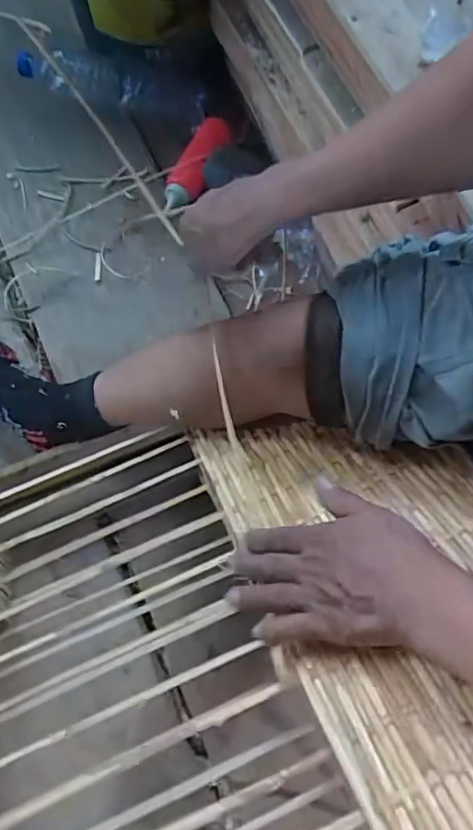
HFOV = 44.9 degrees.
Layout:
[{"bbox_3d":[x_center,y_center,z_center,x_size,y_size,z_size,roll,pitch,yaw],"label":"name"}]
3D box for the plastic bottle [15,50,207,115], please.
[{"bbox_3d":[-0.181,-0.489,0.839,0.269,0.071,0.059,5,77,2],"label":"plastic bottle"}]

